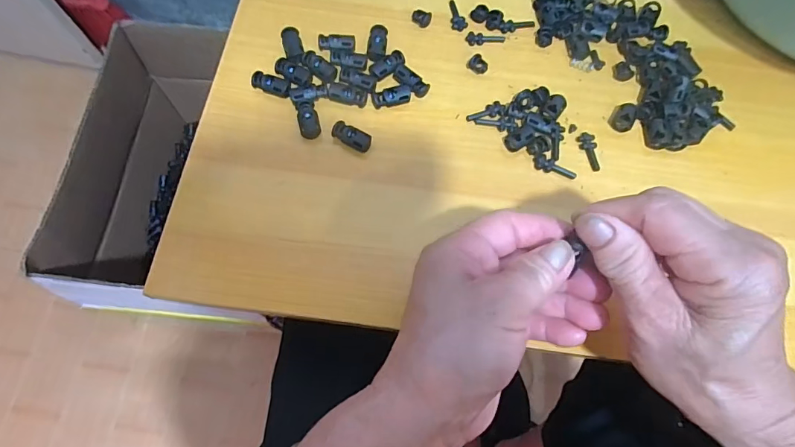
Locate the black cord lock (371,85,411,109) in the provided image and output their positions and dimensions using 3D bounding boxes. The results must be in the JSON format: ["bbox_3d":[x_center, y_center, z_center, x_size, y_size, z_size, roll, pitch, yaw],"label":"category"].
[{"bbox_3d":[-0.004,-0.090,0.316,0.028,0.008,0.014,-4,71,-2],"label":"black cord lock"}]

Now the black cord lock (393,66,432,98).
[{"bbox_3d":[0.010,-0.105,0.322,0.015,0.010,0.028,-43,77,-14],"label":"black cord lock"}]

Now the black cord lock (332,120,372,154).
[{"bbox_3d":[-0.032,-0.060,0.304,0.027,0.010,0.015,24,73,7],"label":"black cord lock"}]

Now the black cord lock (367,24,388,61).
[{"bbox_3d":[-0.015,-0.136,0.332,0.014,0.007,0.031,6,71,1],"label":"black cord lock"}]

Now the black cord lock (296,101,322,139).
[{"bbox_3d":[-0.063,-0.073,0.309,0.014,0.010,0.025,-15,72,-6],"label":"black cord lock"}]

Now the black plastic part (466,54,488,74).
[{"bbox_3d":[0.062,-0.120,0.331,0.015,0.007,0.013,41,75,12],"label":"black plastic part"}]

